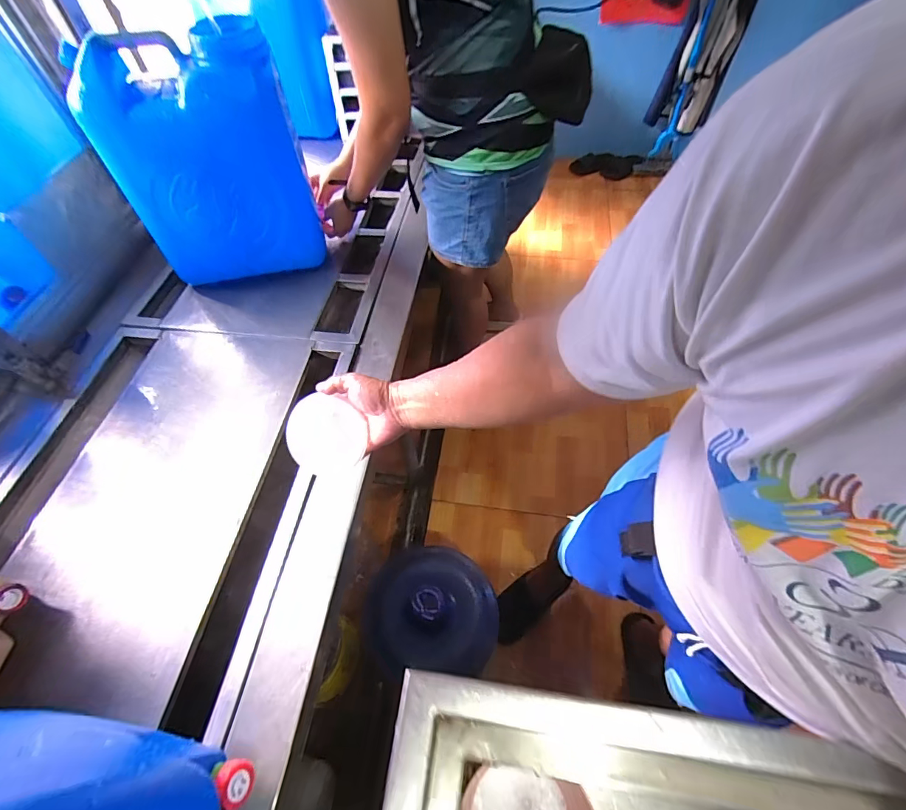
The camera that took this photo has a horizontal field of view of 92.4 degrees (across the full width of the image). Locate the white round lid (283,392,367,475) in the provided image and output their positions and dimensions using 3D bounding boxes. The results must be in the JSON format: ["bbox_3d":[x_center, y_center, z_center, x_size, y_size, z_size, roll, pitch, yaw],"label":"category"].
[{"bbox_3d":[-0.174,0.045,0.600,0.101,0.120,0.013,-1,25,-23],"label":"white round lid"}]

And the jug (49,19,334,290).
[{"bbox_3d":[-0.471,-0.472,0.862,0.331,0.422,0.149,-19,51,-10],"label":"jug"}]

